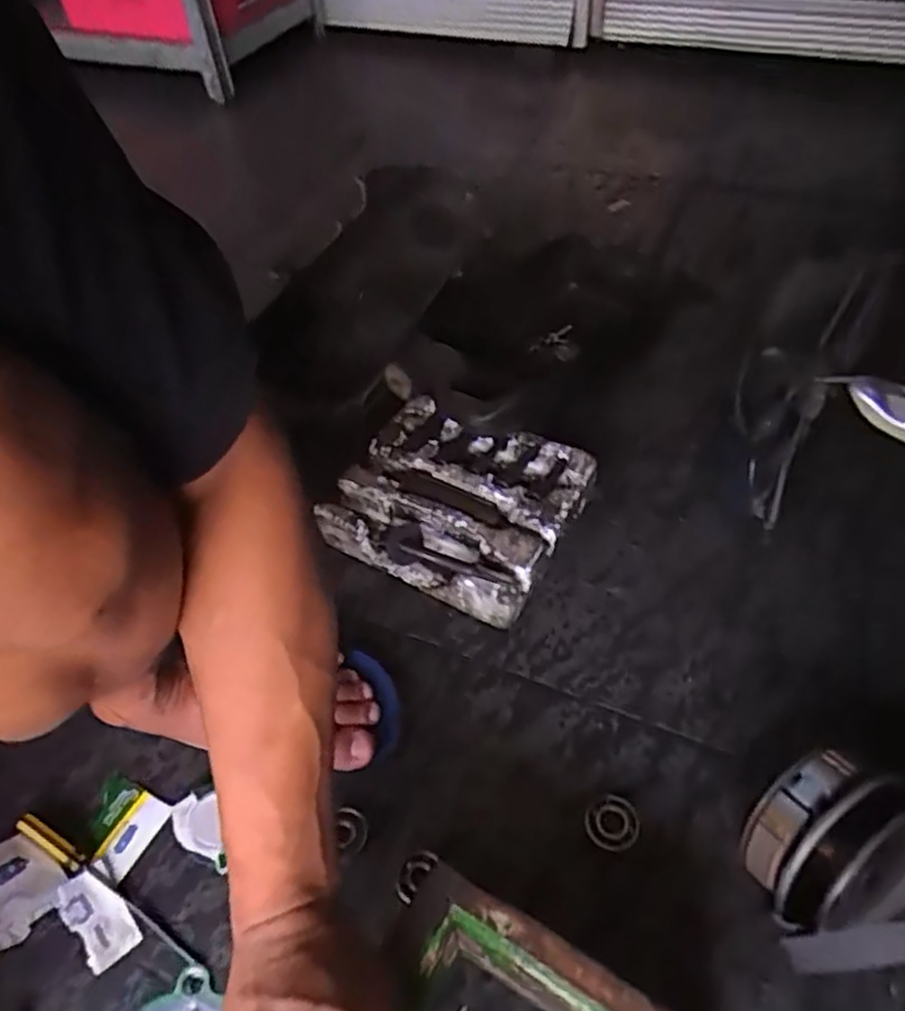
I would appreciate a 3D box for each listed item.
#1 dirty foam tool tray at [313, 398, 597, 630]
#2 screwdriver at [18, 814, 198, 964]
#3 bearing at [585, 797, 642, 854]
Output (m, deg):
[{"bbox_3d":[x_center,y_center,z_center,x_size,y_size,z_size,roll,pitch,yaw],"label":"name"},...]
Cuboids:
[{"bbox_3d":[0.005,-0.001,0.704,0.219,0.057,0.191,21,55,20],"label":"dirty foam tool tray"},{"bbox_3d":[-0.251,0.273,0.514,0.170,0.019,0.014,22,55,21],"label":"screwdriver"},{"bbox_3d":[0.117,0.232,0.522,0.037,0.009,0.037,-2,50,3],"label":"bearing"}]

